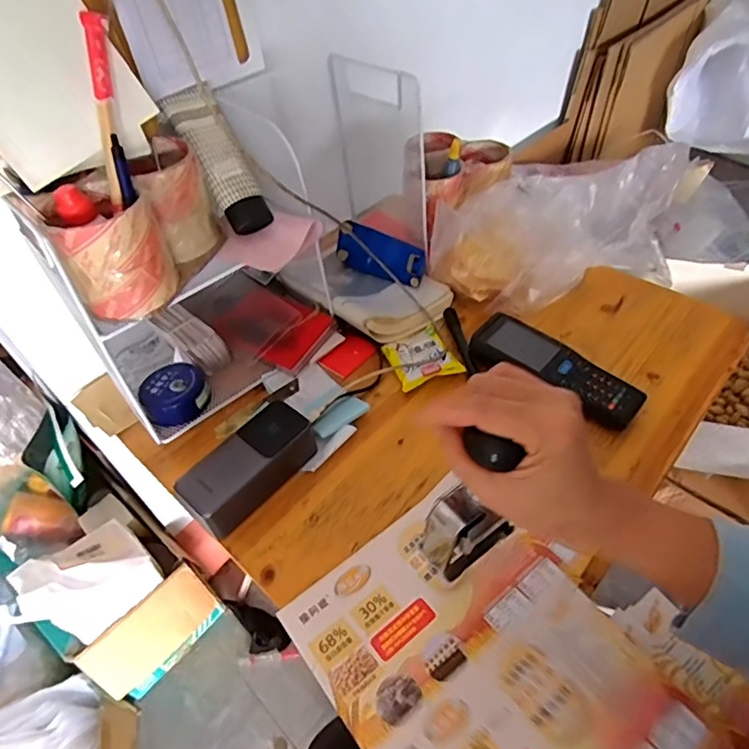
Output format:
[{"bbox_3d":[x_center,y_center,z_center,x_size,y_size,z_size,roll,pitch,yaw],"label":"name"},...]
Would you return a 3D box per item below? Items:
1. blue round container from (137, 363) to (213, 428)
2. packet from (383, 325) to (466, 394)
[{"bbox_3d":[-0.219,0.021,0.601,0.069,0.032,0.063,-4,47,4],"label":"blue round container"},{"bbox_3d":[0.053,-0.019,0.617,0.069,0.013,0.075,-20,48,-11],"label":"packet"}]

